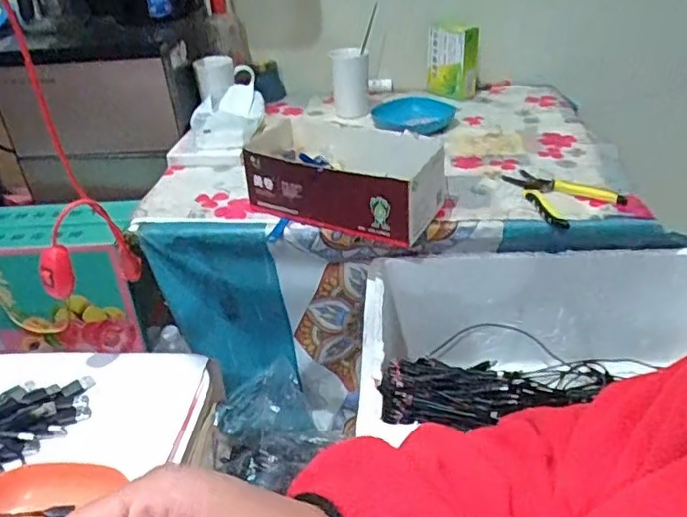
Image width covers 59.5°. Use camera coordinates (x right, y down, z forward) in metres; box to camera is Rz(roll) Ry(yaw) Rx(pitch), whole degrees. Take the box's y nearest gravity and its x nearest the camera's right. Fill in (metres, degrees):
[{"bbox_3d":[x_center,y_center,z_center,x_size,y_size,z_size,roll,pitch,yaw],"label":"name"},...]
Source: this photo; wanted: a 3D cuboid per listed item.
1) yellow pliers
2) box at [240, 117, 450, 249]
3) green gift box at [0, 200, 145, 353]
[{"bbox_3d":[0.300,-0.095,0.846,0.115,0.021,0.141,-15,34,-17],"label":"yellow pliers"},{"bbox_3d":[0.001,-0.114,0.831,0.262,0.093,0.141,18,38,30],"label":"box"},{"bbox_3d":[-0.514,0.036,1.067,0.316,0.226,0.146,-3,32,1],"label":"green gift box"}]

